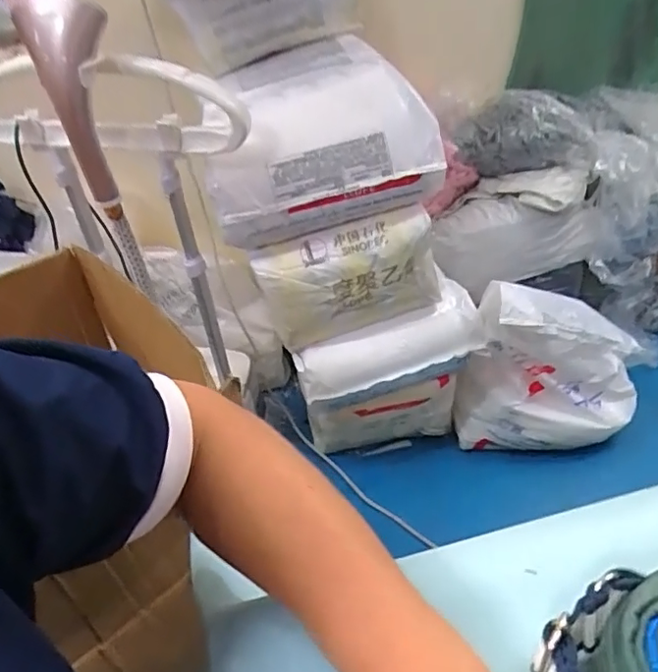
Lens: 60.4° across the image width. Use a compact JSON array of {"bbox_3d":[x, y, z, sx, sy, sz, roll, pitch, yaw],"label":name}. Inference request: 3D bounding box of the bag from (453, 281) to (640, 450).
[{"bbox_3d":[0.478,0.077,1.222,0.387,0.373,0.148,-3,39,4],"label":"bag"}]

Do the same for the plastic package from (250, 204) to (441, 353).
[{"bbox_3d":[0.038,-0.093,1.025,0.330,0.211,0.061,-10,39,-5],"label":"plastic package"}]

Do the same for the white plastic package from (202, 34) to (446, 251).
[{"bbox_3d":[-0.022,-0.319,0.958,0.375,0.232,0.206,-14,39,-10],"label":"white plastic package"}]

